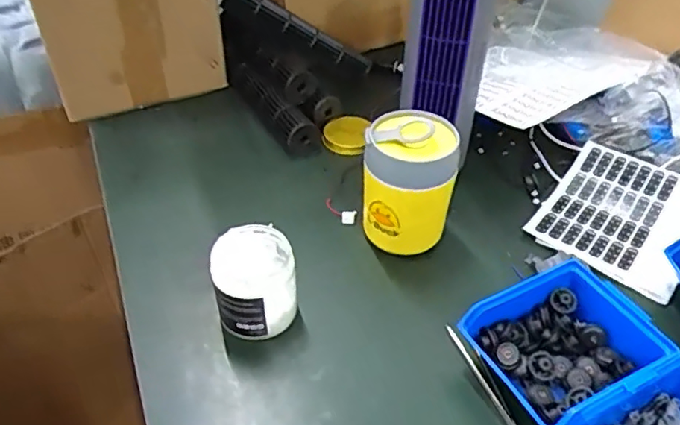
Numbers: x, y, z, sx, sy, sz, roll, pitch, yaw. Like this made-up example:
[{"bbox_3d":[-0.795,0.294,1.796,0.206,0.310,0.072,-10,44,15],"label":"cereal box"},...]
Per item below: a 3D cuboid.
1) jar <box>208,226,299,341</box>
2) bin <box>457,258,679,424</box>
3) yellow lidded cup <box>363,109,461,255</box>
[{"bbox_3d":[-0.076,0.066,0.544,0.070,0.088,0.075,1,43,-1],"label":"jar"},{"bbox_3d":[0.197,0.113,0.501,0.153,0.064,0.112,-19,46,-20],"label":"bin"},{"bbox_3d":[0.072,-0.025,0.610,0.088,0.139,0.079,10,44,9],"label":"yellow lidded cup"}]

